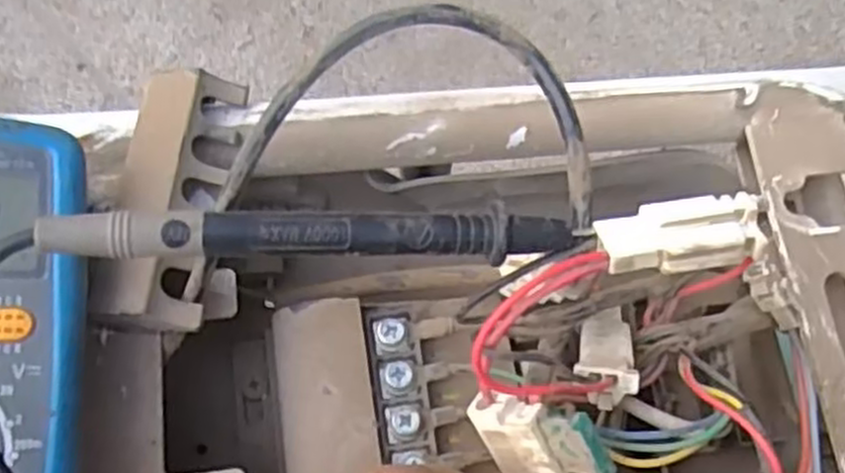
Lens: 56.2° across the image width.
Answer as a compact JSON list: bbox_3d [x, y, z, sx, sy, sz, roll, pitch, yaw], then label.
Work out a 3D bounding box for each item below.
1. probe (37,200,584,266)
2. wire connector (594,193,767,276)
[{"bbox_3d":[-0.020,-0.001,0.168,0.110,0.019,0.010,-1,77,-1],"label":"probe"},{"bbox_3d":[0.058,-0.001,0.179,0.035,0.008,0.017,-8,77,-3],"label":"wire connector"}]

